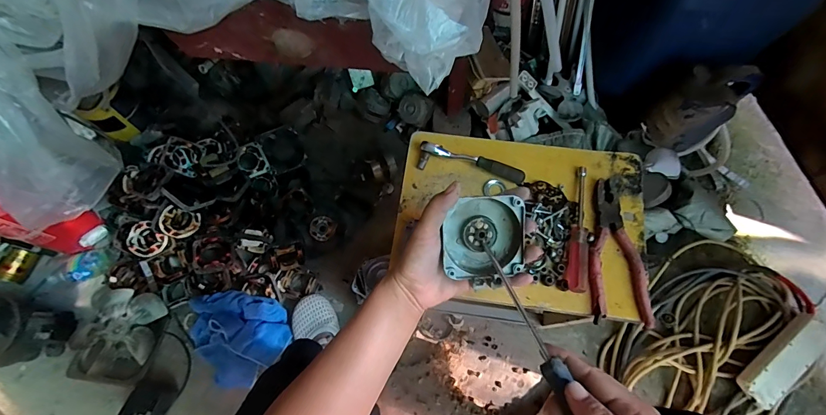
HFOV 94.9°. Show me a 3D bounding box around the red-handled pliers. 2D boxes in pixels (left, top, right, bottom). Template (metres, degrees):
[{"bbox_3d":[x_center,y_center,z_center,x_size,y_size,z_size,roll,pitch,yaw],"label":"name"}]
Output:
[{"bbox_3d":[0.262,0.050,0.496,0.069,0.015,0.195,2,67,2],"label":"red-handled pliers"}]

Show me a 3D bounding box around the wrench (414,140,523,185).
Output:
[{"bbox_3d":[0.083,-0.061,0.539,0.150,0.019,0.036,12,67,7],"label":"wrench"}]

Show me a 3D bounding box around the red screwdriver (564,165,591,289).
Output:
[{"bbox_3d":[0.223,0.027,0.507,0.026,0.026,0.176,11,67,6],"label":"red screwdriver"}]

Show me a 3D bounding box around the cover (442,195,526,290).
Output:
[{"bbox_3d":[0.071,0.031,0.386,0.075,0.030,0.087,5,95,-3],"label":"cover"}]

